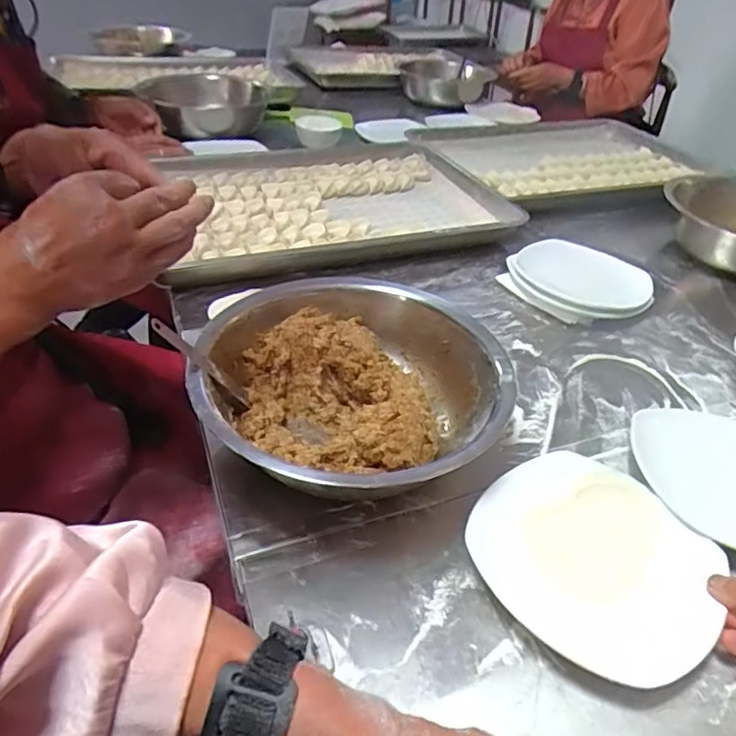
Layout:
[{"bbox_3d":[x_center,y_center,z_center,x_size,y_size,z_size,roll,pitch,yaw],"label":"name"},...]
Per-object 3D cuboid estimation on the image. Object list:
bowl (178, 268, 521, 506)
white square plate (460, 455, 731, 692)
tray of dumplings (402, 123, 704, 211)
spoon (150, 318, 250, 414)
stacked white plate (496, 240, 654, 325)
[{"bbox_3d":[-0.018,0.021,0.542,0.270,0.087,0.282,4,39,-3],"label":"bowl"},{"bbox_3d":[0.181,0.151,0.452,0.165,0.030,0.177,-28,50,-34],"label":"white square plate"},{"bbox_3d":[0.461,-0.462,1.233,0.701,0.035,0.402,-13,43,-22],"label":"tray of dumplings"},{"bbox_3d":[-0.147,-0.002,0.501,0.012,0.123,0.026,-29,40,10],"label":"spoon"},{"bbox_3d":[0.293,-0.120,0.796,0.187,0.044,0.132,28,44,25],"label":"stacked white plate"}]

